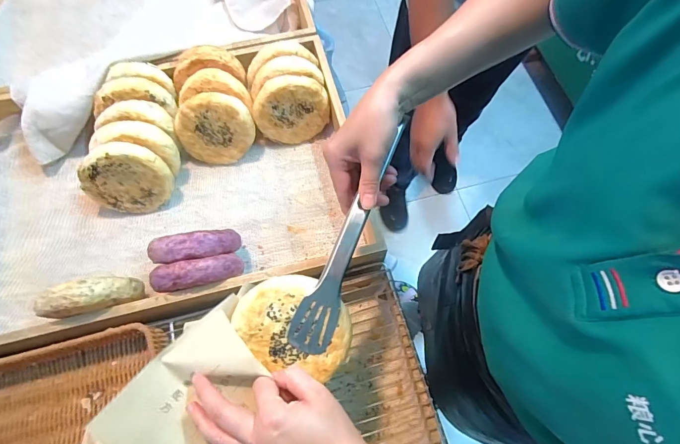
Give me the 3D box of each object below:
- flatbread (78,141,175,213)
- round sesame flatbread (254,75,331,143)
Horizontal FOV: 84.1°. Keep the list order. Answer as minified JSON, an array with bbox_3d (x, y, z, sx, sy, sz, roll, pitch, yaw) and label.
[{"bbox_3d":[-0.314,-0.061,0.558,0.119,0.109,0.024,-11,45,-4],"label":"flatbread"},{"bbox_3d":[-0.077,-0.176,0.604,0.115,0.103,0.022,-7,50,-12],"label":"round sesame flatbread"}]

